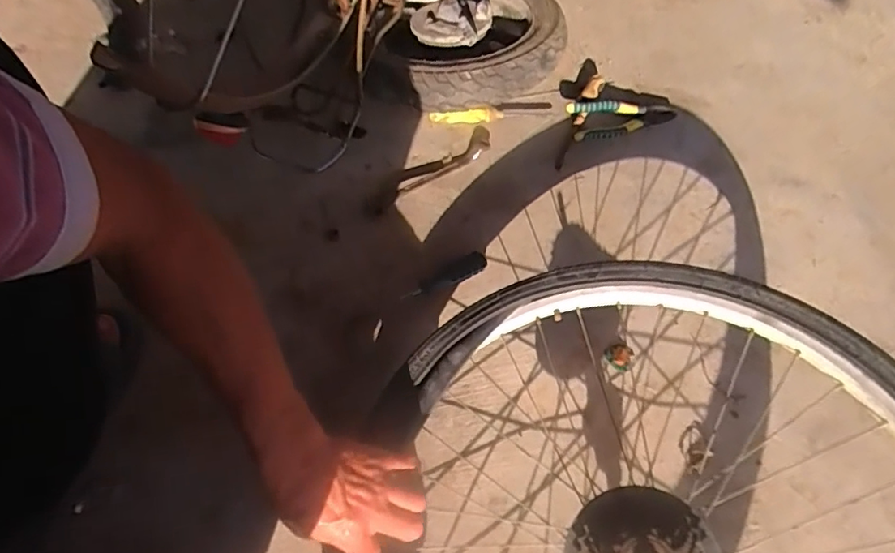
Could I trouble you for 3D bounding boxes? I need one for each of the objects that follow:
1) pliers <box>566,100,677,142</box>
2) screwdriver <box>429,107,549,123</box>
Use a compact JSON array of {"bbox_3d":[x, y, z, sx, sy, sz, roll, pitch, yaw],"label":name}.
[{"bbox_3d":[0.300,-0.264,0.921,0.190,0.021,0.068,-4,57,-7],"label":"pliers"},{"bbox_3d":[0.073,-0.272,0.908,0.203,0.026,0.017,-10,58,-11],"label":"screwdriver"}]

